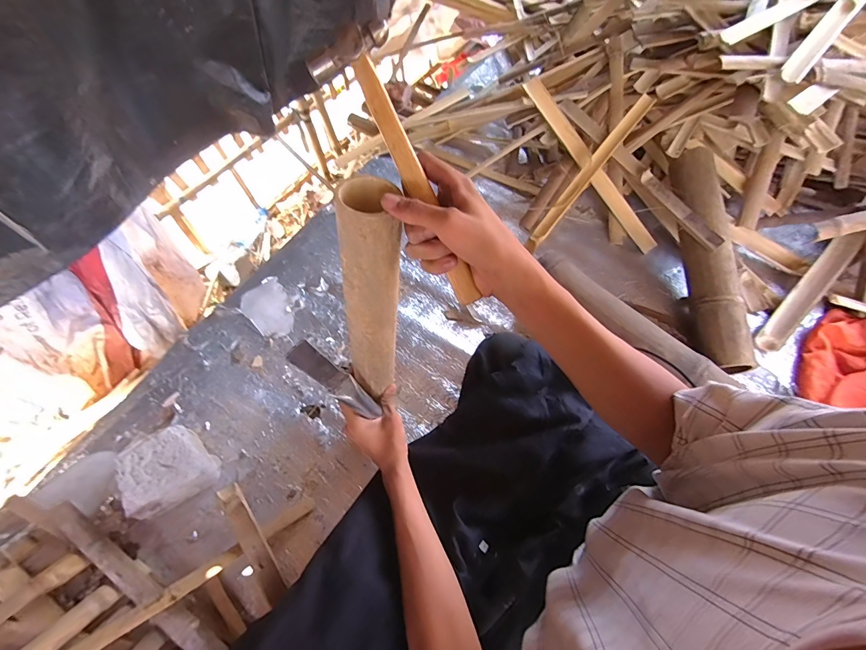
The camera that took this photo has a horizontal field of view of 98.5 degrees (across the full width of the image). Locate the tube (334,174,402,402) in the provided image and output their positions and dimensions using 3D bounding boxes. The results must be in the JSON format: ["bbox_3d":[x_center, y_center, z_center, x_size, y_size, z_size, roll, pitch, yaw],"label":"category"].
[{"bbox_3d":[-0.076,-0.014,0.475,0.059,0.338,0.055,4,50,-4],"label":"tube"}]

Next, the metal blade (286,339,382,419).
[{"bbox_3d":[-0.131,0.083,0.528,0.016,0.188,0.033,7,58,35],"label":"metal blade"}]

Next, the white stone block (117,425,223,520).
[{"bbox_3d":[-0.466,0.255,0.662,0.132,0.076,0.118,-31,67,-18],"label":"white stone block"}]

